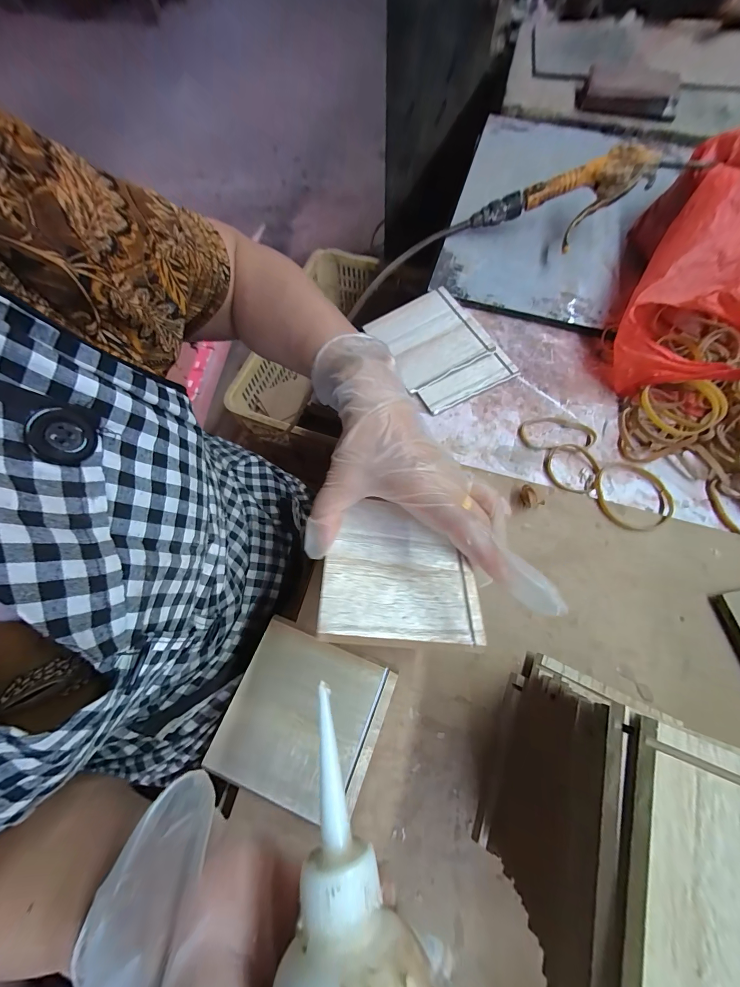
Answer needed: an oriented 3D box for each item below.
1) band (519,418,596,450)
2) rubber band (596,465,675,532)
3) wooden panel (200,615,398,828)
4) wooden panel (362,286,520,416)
[{"bbox_3d":[0.190,-0.061,0.326,0.071,0.005,0.036,-1,70,-1],"label":"band"},{"bbox_3d":[0.246,0.001,0.301,0.072,0.006,0.066,0,70,-1],"label":"rubber band"},{"bbox_3d":[-0.048,0.165,0.237,0.107,0.009,0.104,22,72,7],"label":"wooden panel"},{"bbox_3d":[0.076,-0.162,0.355,0.108,0.009,0.140,-26,73,-10],"label":"wooden panel"}]

